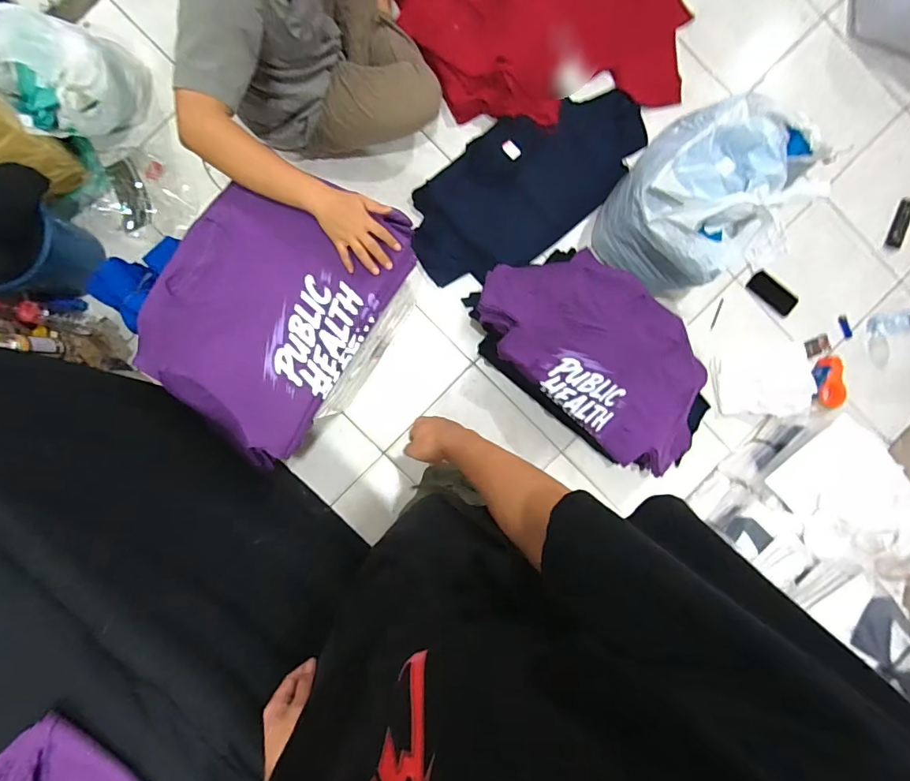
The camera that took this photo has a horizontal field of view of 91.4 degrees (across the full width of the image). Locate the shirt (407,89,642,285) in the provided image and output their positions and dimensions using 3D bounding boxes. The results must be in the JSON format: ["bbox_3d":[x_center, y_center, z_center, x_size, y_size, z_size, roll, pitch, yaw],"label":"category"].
[{"bbox_3d":[0.217,-0.619,1.314,0.788,0.062,0.377,-38,90,3],"label":"shirt"}]

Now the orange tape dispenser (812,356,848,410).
[{"bbox_3d":[1.128,-0.023,1.346,0.077,0.065,0.159,-3,92,2],"label":"orange tape dispenser"}]

